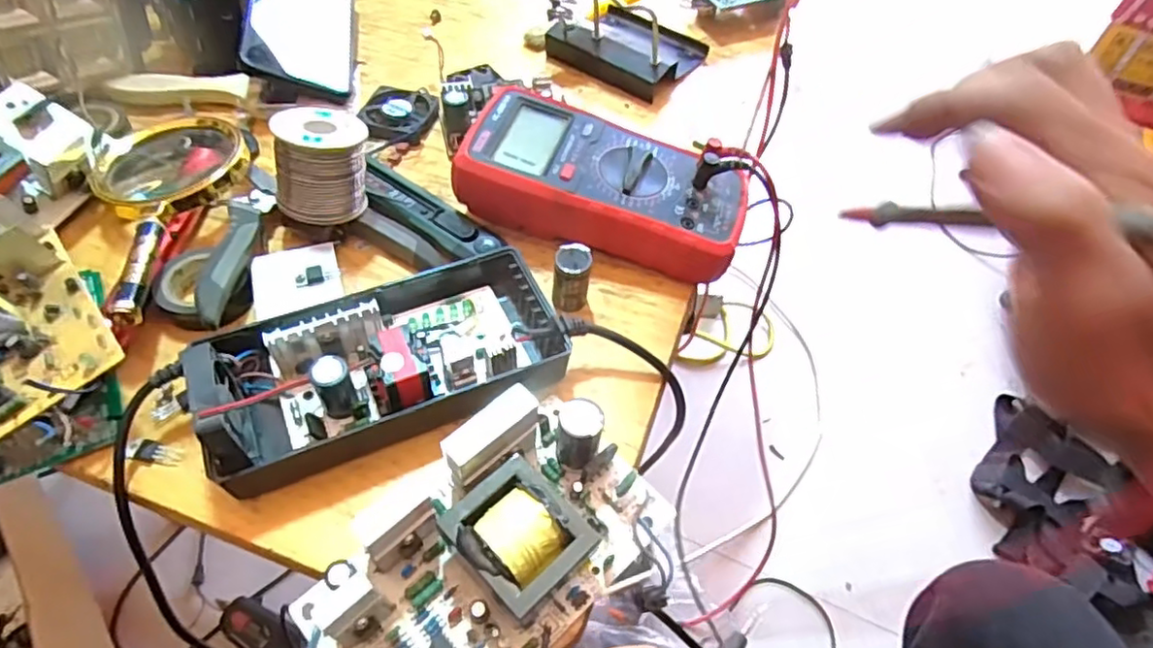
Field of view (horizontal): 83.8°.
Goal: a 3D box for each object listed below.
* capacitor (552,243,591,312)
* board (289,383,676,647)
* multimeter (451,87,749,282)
[{"bbox_3d":[-0.003,-0.027,0.382,0.021,0.038,0.022,5,53,-1],"label":"capacitor"},{"bbox_3d":[-0.034,0.097,0.279,0.157,0.050,0.086,-35,63,-26],"label":"board"},{"bbox_3d":[0.019,-0.090,0.420,0.178,0.050,0.092,18,54,9],"label":"multimeter"}]

